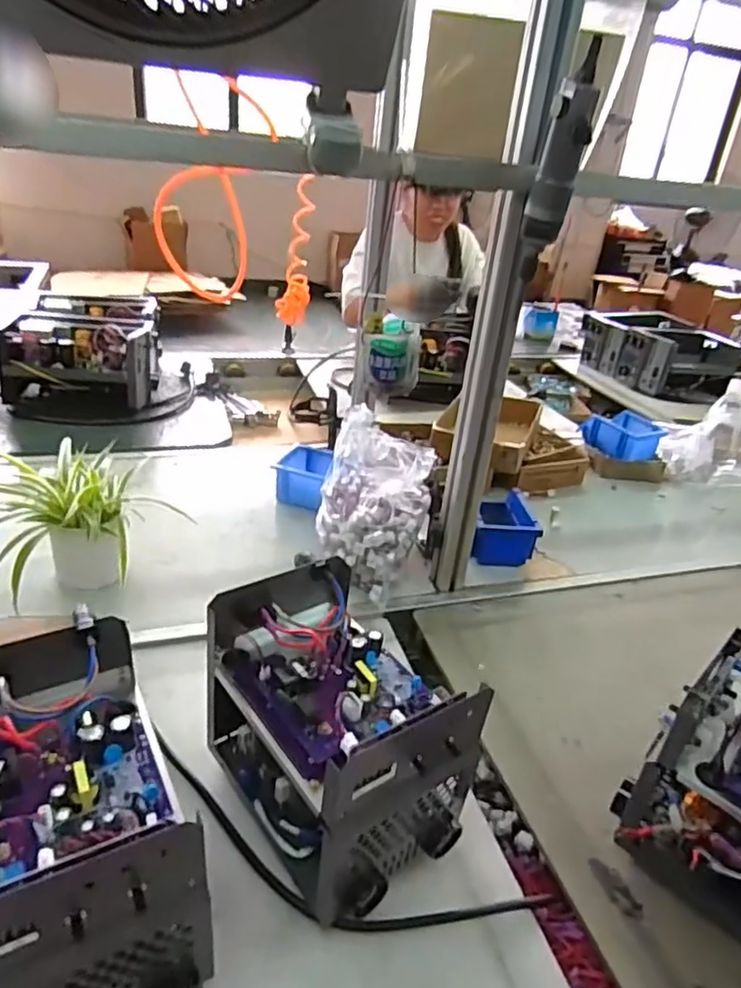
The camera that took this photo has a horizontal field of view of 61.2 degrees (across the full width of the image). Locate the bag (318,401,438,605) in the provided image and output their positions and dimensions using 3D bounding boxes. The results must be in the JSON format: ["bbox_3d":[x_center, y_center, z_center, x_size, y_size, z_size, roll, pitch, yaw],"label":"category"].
[{"bbox_3d":[-0.001,0.018,0.896,0.155,0.198,0.142,20,32,23],"label":"bag"}]

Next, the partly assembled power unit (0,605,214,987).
[{"bbox_3d":[-0.227,0.253,0.464,0.145,0.195,0.238,-12,34,-30],"label":"partly assembled power unit"}]

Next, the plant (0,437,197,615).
[{"bbox_3d":[-0.415,0.047,0.831,0.184,0.143,0.225,8,29,3],"label":"plant"}]

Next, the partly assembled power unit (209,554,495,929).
[{"bbox_3d":[-0.034,0.209,0.566,0.144,0.184,0.232,-17,37,-36],"label":"partly assembled power unit"}]

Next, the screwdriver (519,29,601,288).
[{"bbox_3d":[0.181,-0.305,0.615,0.042,0.200,0.049,9,29,4],"label":"screwdriver"}]

